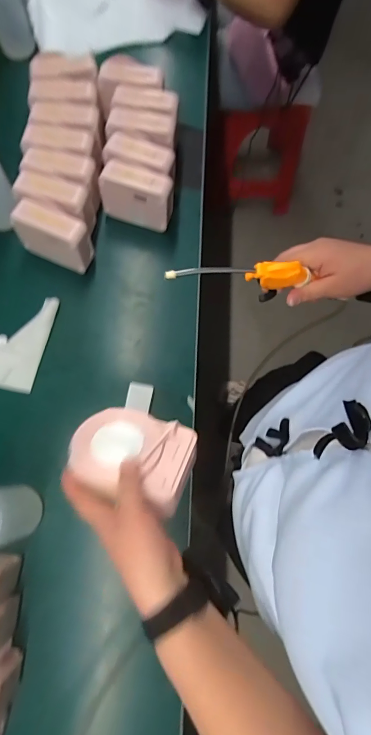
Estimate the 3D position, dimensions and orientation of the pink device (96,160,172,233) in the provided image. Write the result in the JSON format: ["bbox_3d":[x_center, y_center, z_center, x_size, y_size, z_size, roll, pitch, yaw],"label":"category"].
[{"bbox_3d":[-0.086,-0.314,0.699,0.130,0.114,0.054,18,74,3],"label":"pink device"}]

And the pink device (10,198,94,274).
[{"bbox_3d":[-0.228,-0.231,0.656,0.128,0.102,0.054,21,75,4],"label":"pink device"}]

